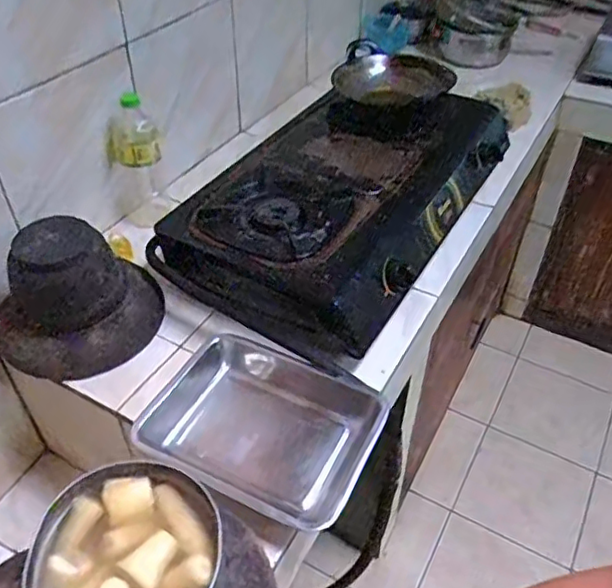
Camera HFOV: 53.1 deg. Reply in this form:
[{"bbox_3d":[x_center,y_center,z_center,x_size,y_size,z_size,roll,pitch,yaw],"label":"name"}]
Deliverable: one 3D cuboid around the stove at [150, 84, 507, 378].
[{"bbox_3d":[0.092,-0.205,1.090,0.365,0.119,0.716,23,47,23],"label":"stove"}]

